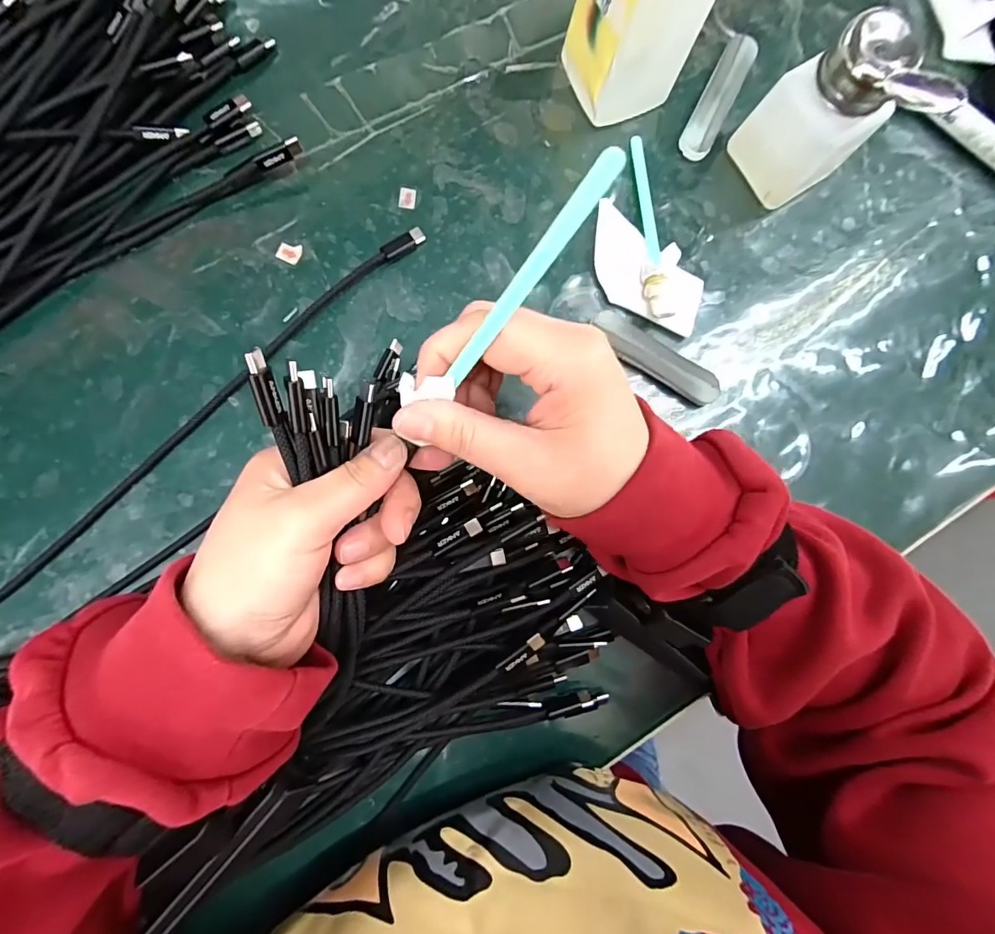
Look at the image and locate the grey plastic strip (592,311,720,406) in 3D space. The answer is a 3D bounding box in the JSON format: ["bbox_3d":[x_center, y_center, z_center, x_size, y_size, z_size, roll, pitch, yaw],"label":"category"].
[{"bbox_3d":[0.093,-0.065,0.268,0.082,0.008,0.022,33,84,-2],"label":"grey plastic strip"}]

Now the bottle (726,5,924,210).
[{"bbox_3d":[0.176,-0.192,0.250,0.044,0.081,0.053,-33,89,-7],"label":"bottle"}]

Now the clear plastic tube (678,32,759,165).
[{"bbox_3d":[0.138,-0.231,0.284,0.020,0.010,0.085,26,84,-3],"label":"clear plastic tube"}]

